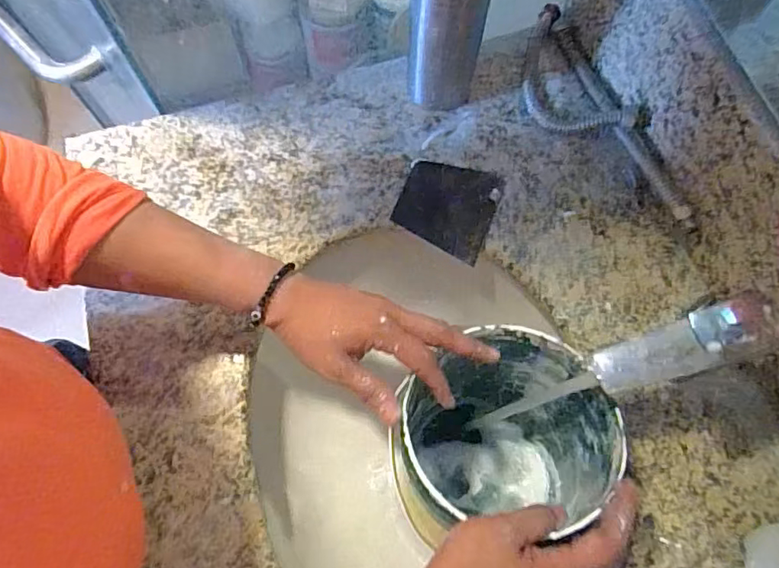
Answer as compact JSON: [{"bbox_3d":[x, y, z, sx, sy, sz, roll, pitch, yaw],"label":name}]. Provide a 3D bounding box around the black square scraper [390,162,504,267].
[{"bbox_3d":[0.061,-0.085,0.572,0.098,0.004,0.102,20,71,7],"label":"black square scraper"}]

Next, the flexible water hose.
[{"bbox_3d":[0.208,-0.179,0.577,0.084,0.047,0.310,-18,71,-7],"label":"flexible water hose"}]

